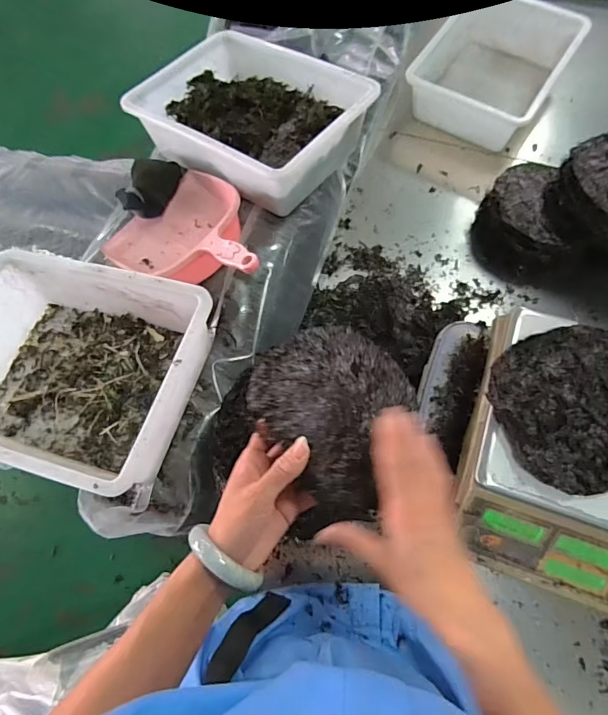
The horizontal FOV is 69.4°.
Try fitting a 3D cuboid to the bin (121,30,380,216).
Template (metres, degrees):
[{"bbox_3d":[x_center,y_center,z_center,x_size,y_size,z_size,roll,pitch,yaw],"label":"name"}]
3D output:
[{"bbox_3d":[-0.099,-0.433,0.770,0.366,0.102,0.265,38,75,15],"label":"bin"}]

